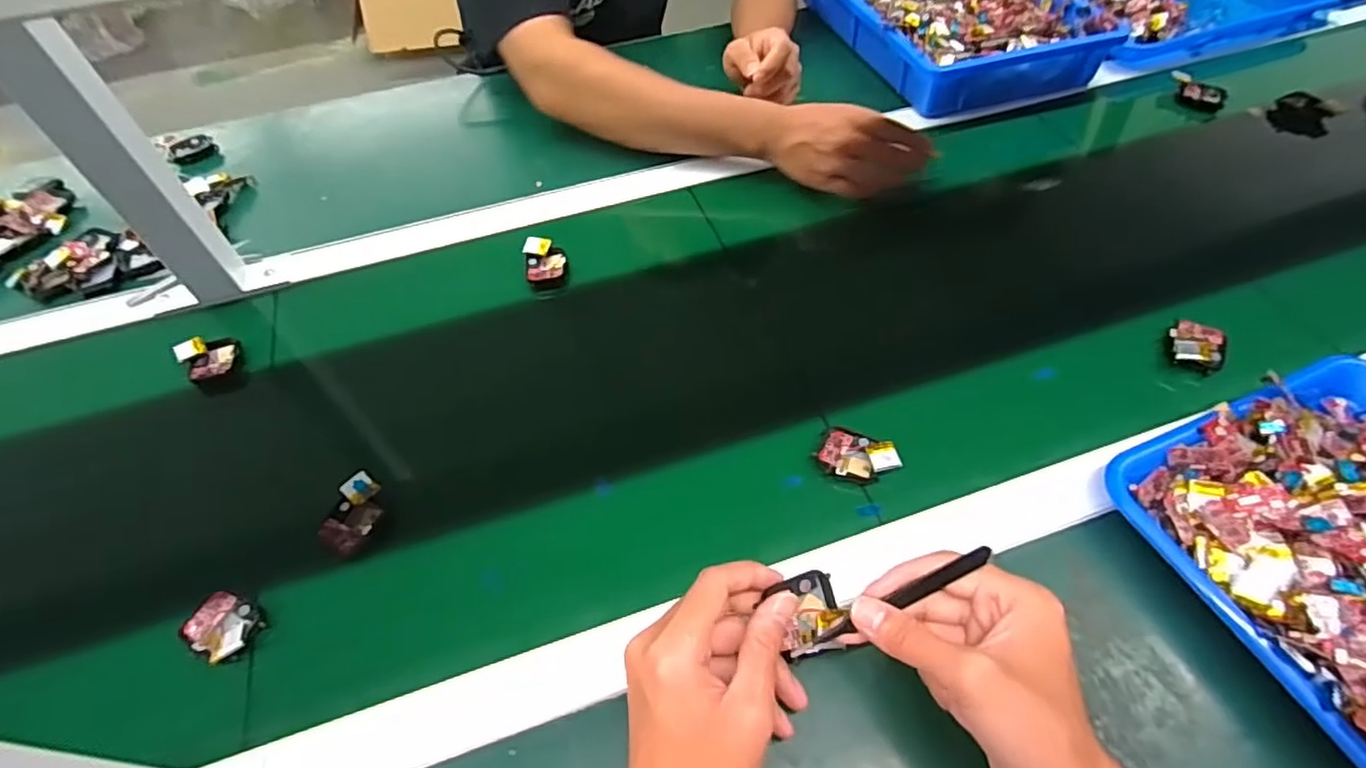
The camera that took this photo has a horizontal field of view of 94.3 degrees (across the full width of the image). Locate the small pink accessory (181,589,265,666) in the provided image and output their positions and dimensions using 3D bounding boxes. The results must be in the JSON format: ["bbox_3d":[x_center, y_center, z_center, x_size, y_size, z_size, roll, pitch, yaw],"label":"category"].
[{"bbox_3d":[-0.289,0.152,0.398,0.047,0.017,0.034,22,55,20],"label":"small pink accessory"}]

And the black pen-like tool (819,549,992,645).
[{"bbox_3d":[0.117,0.115,0.340,0.105,0.004,0.007,-32,58,7],"label":"black pen-like tool"}]

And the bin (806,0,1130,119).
[{"bbox_3d":[0.322,-0.477,0.801,0.242,0.064,0.359,-15,51,-9],"label":"bin"}]

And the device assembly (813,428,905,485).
[{"bbox_3d":[0.125,0.054,0.454,0.055,0.021,0.039,20,54,18],"label":"device assembly"}]

